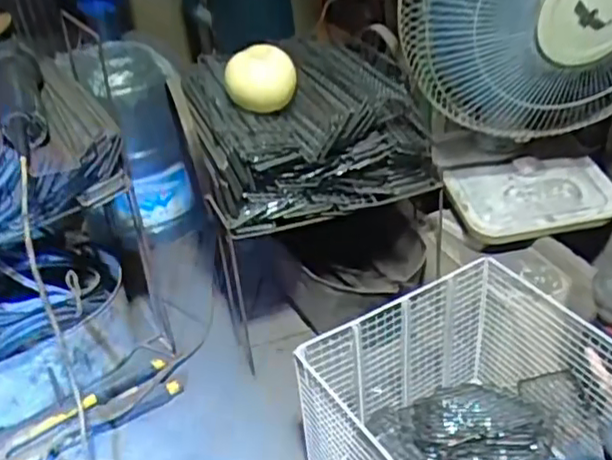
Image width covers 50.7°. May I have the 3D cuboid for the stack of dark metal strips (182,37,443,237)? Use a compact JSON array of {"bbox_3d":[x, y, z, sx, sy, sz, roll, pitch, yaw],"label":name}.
[{"bbox_3d":[-0.002,-0.145,0.955,0.317,0.166,0.238,-14,36,-11],"label":"stack of dark metal strips"}]

